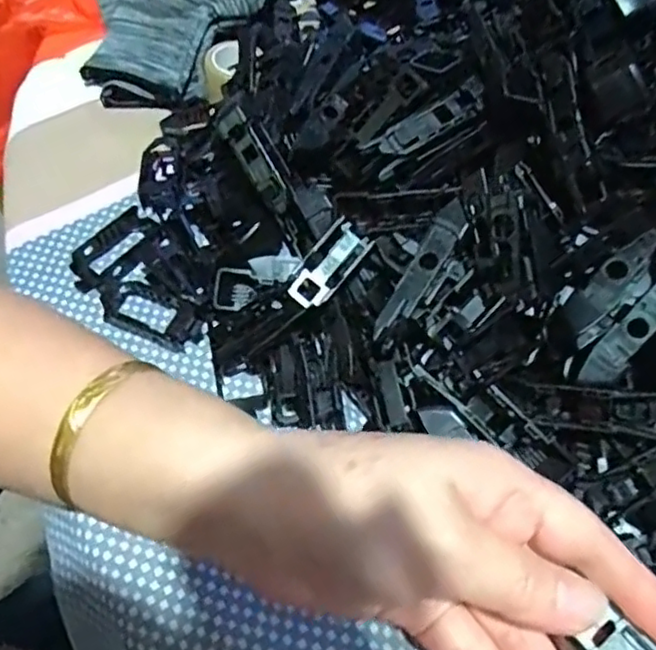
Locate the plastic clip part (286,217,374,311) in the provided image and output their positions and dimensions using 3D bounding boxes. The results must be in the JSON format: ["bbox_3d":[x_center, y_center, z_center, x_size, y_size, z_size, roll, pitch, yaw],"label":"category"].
[{"bbox_3d":[0.000,-0.026,0.277,0.018,0.007,0.041,40,81,1],"label":"plastic clip part"}]

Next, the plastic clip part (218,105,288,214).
[{"bbox_3d":[-0.035,-0.078,0.306,0.053,0.016,0.007,60,30,4],"label":"plastic clip part"}]

